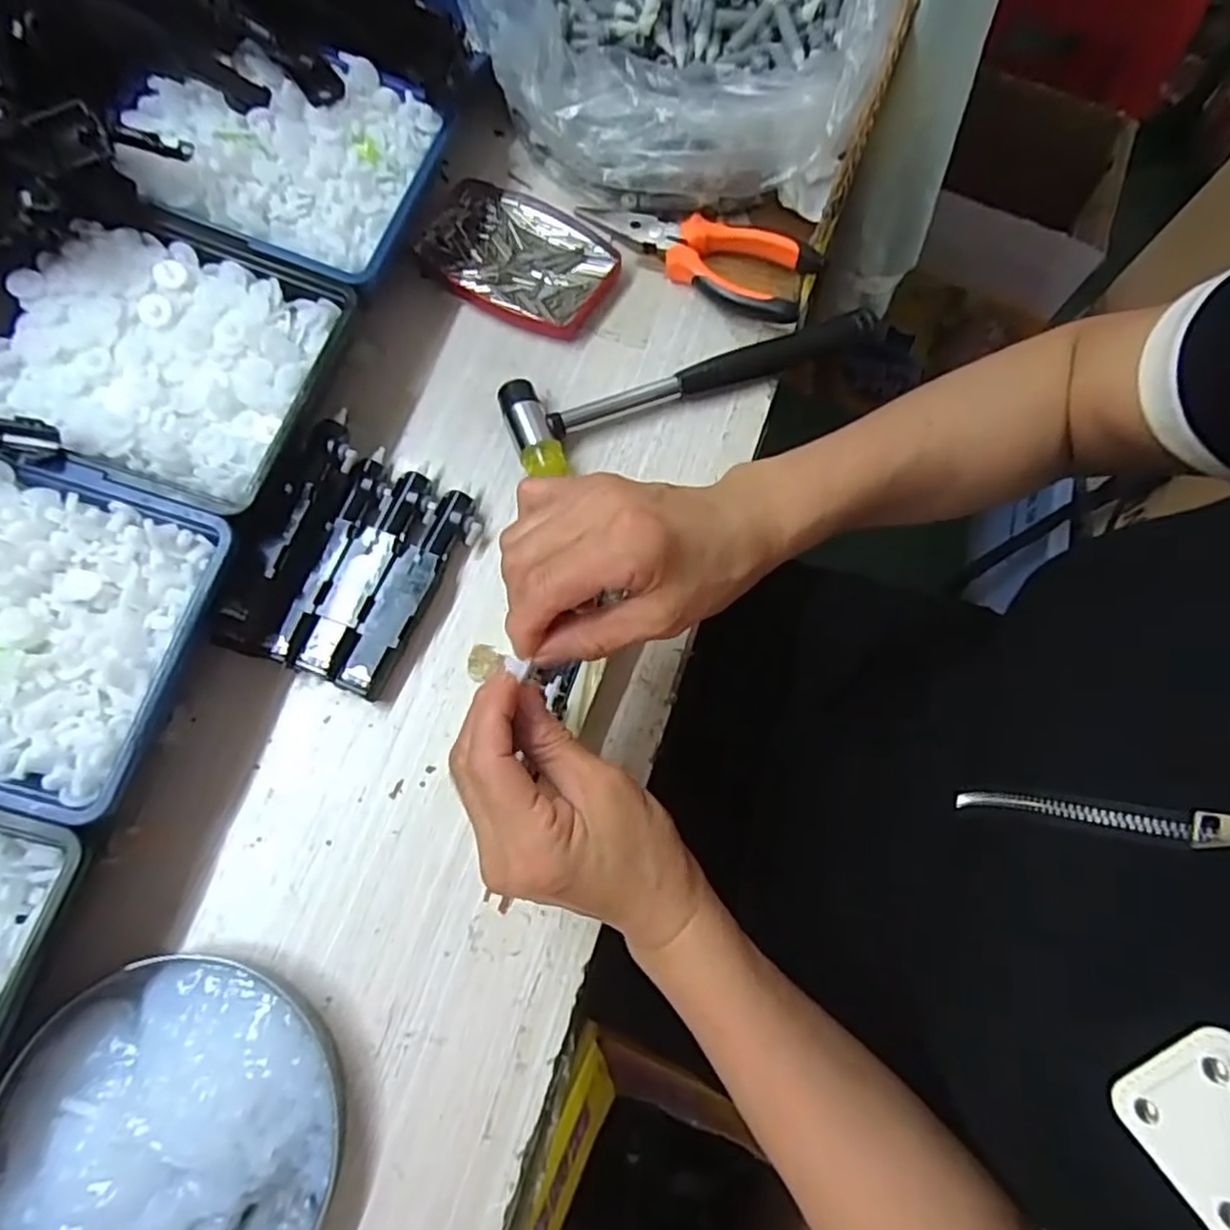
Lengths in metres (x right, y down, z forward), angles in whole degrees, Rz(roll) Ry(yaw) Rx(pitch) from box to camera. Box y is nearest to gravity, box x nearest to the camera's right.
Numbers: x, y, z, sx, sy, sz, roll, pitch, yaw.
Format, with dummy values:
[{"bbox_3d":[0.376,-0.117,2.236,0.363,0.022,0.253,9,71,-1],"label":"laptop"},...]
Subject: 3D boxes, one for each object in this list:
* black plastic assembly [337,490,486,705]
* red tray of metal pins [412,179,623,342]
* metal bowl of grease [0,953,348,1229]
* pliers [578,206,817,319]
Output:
[{"bbox_3d":[-0.108,-0.013,0.369,0.027,0.019,0.118,26,73,7],"label":"black plastic assembly"},{"bbox_3d":[-0.063,-0.226,0.440,0.122,0.012,0.088,25,73,6],"label":"red tray of metal pins"},{"bbox_3d":[-0.190,0.222,0.285,0.140,0.028,0.144,1,72,-2],"label":"metal bowl of grease"},{"bbox_3d":[0.048,-0.229,0.434,0.153,0.030,0.048,27,73,7],"label":"pliers"}]

